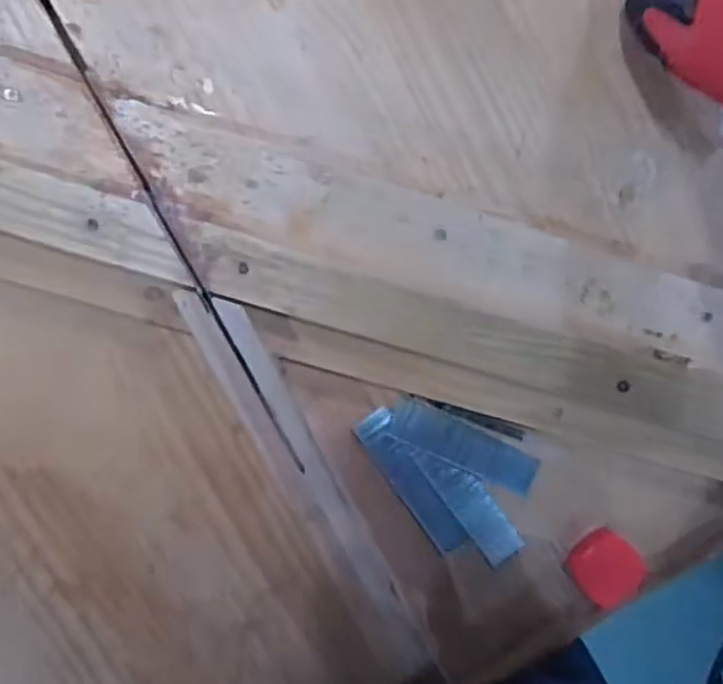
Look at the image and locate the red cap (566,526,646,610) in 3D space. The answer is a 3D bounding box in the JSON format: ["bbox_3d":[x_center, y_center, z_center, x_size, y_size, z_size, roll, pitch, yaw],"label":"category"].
[{"bbox_3d":[0.178,0.165,0.531,0.050,0.012,0.046,44,89,-9],"label":"red cap"}]

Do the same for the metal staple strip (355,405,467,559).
[{"bbox_3d":[0.035,0.099,0.517,0.026,0.004,0.114,-32,98,7],"label":"metal staple strip"}]

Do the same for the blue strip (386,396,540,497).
[{"bbox_3d":[0.073,0.073,0.513,0.111,0.004,0.031,26,92,-8],"label":"blue strip"}]

